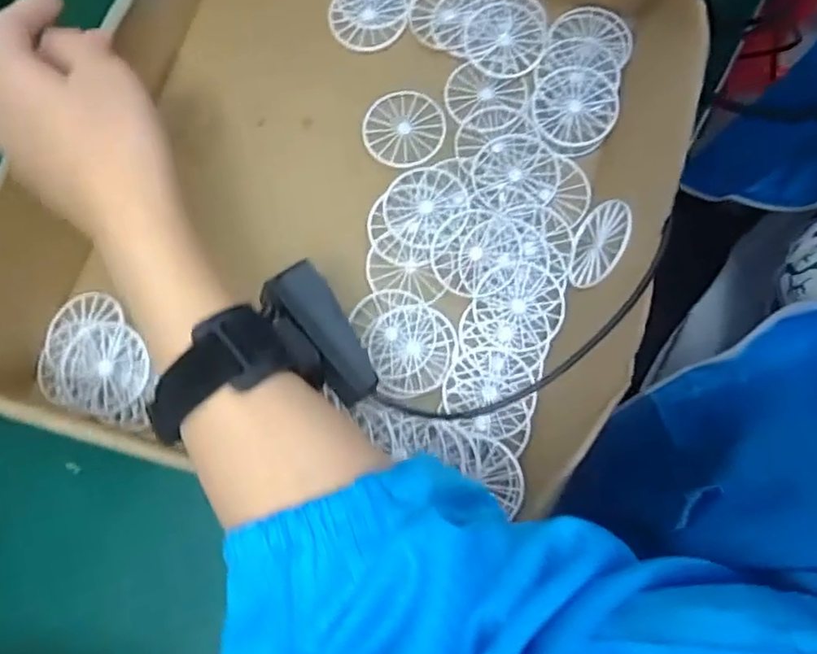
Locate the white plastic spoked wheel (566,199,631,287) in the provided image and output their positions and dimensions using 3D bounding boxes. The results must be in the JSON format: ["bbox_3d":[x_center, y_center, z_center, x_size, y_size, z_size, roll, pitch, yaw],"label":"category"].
[{"bbox_3d":[0.105,-0.046,0.356,0.004,0.045,0.049,20,78,-19],"label":"white plastic spoked wheel"}]

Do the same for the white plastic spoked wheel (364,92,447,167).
[{"bbox_3d":[-0.003,-0.123,0.402,0.049,0.007,0.048,0,77,1],"label":"white plastic spoked wheel"}]

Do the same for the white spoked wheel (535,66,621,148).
[{"bbox_3d":[0.101,-0.133,0.392,0.048,0.011,0.052,0,77,1],"label":"white spoked wheel"}]

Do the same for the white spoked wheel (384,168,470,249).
[{"bbox_3d":[0.011,-0.072,0.386,0.049,0.006,0.048,0,77,1],"label":"white spoked wheel"}]

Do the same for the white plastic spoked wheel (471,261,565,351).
[{"bbox_3d":[0.063,-0.012,0.368,0.049,0.005,0.047,0,77,1],"label":"white plastic spoked wheel"}]

